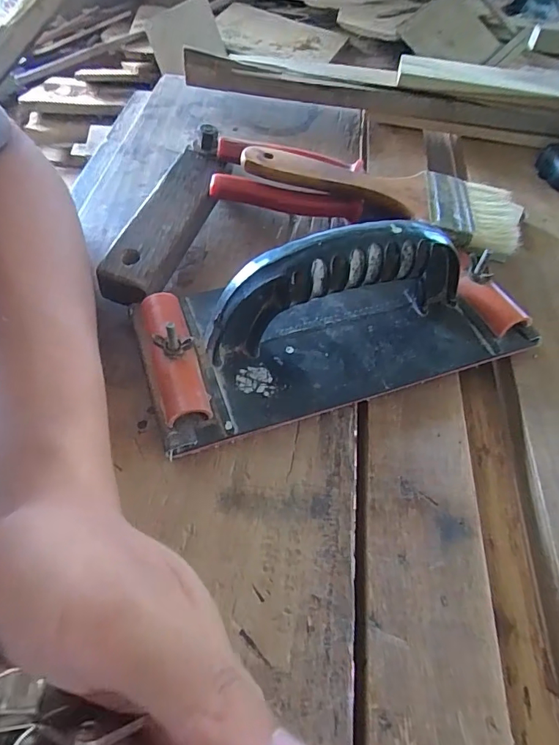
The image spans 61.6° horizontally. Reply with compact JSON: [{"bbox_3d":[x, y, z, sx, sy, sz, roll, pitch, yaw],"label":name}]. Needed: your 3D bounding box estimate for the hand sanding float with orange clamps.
[{"bbox_3d":[0.032,-0.040,0.252,0.213,0.073,0.094,-15,57,-14],"label":"hand sanding float with orange clamps"}]

